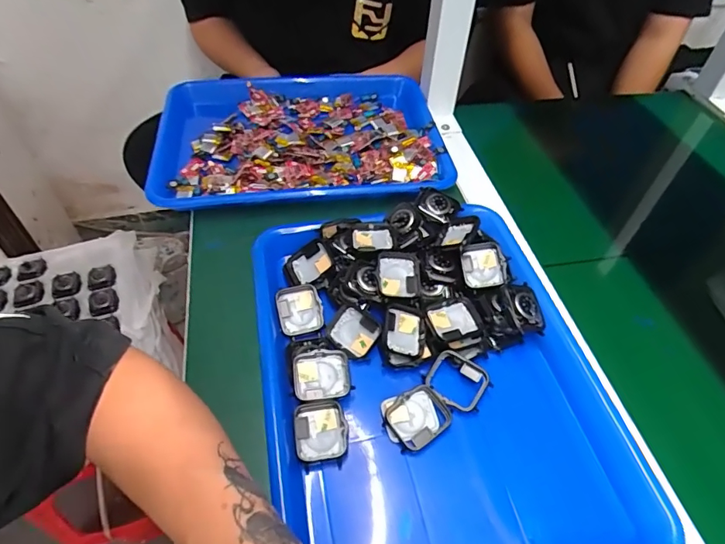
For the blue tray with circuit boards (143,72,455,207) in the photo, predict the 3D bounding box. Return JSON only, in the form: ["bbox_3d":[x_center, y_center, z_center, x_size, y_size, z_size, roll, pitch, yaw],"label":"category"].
[{"bbox_3d":[-0.079,-0.165,0.583,0.349,0.041,0.257,-3,49,-4],"label":"blue tray with circuit boards"}]

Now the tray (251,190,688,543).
[{"bbox_3d":[0.050,0.076,0.373,0.251,0.052,0.332,-9,50,-9],"label":"tray"}]

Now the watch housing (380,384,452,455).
[{"bbox_3d":[0.040,0.109,0.350,0.047,0.014,0.038,-20,52,-18],"label":"watch housing"}]

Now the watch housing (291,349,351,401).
[{"bbox_3d":[-0.032,0.081,0.365,0.042,0.011,0.037,-7,67,-8],"label":"watch housing"}]

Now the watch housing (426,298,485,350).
[{"bbox_3d":[0.078,0.043,0.389,0.042,0.010,0.041,-12,50,-12],"label":"watch housing"}]

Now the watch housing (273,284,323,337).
[{"bbox_3d":[-0.056,0.034,0.414,0.038,0.006,0.043,-12,74,-8],"label":"watch housing"}]

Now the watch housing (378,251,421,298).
[{"bbox_3d":[0.032,0.003,0.413,0.038,0.010,0.043,4,68,-7],"label":"watch housing"}]

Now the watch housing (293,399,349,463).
[{"bbox_3d":[-0.031,0.118,0.343,0.038,0.012,0.041,-7,50,-7],"label":"watch housing"}]

